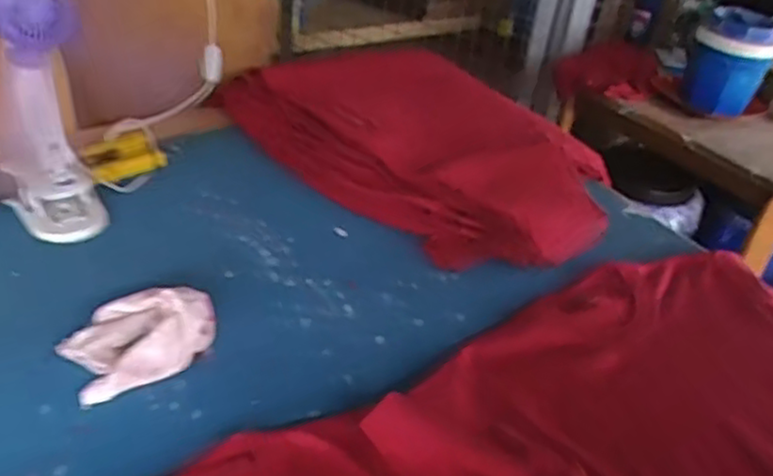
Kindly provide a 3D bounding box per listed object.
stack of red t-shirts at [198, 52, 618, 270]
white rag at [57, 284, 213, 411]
[{"bbox_3d":[0.053,-0.157,1.061,0.575,0.105,0.369,31,41,31],"label":"stack of red t-shirts"},{"bbox_3d":[-0.238,0.090,0.699,0.136,0.057,0.093,-15,40,-28],"label":"white rag"}]

